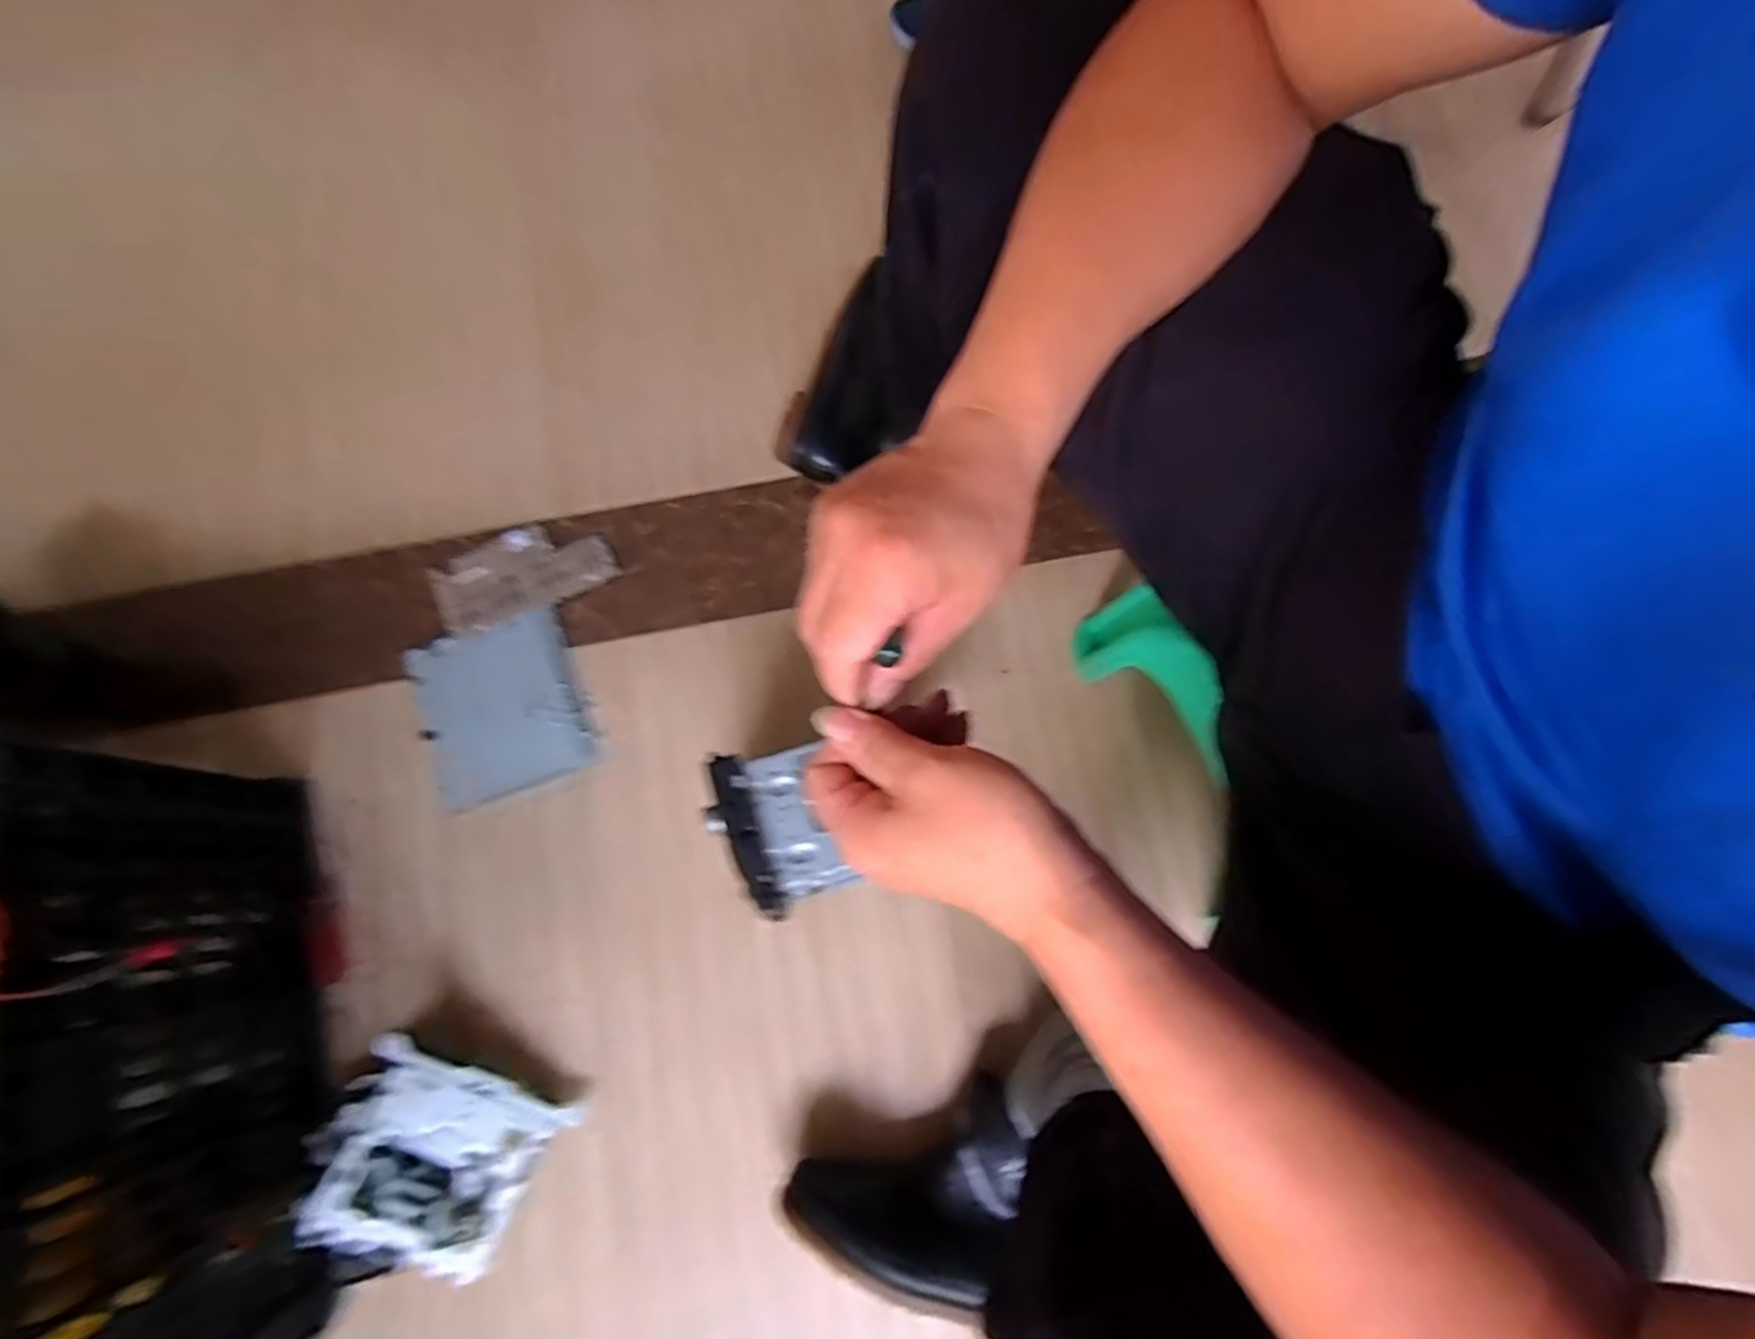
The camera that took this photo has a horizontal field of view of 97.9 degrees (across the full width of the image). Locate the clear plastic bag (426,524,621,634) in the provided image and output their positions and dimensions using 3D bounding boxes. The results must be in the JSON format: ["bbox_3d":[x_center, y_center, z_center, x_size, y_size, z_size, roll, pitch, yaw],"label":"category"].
[{"bbox_3d":[-0.381,-0.105,0.817,0.185,0.010,0.097,-26,77,-7],"label":"clear plastic bag"}]

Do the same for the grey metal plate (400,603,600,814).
[{"bbox_3d":[-0.387,0.037,0.785,0.156,0.012,0.174,-21,76,-6],"label":"grey metal plate"}]

